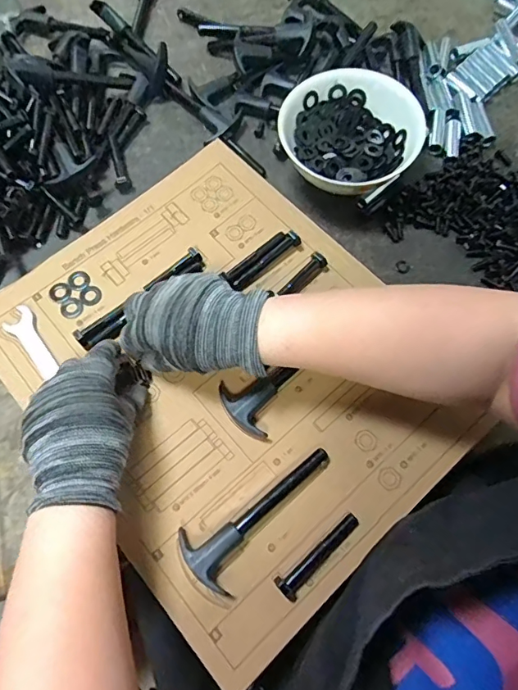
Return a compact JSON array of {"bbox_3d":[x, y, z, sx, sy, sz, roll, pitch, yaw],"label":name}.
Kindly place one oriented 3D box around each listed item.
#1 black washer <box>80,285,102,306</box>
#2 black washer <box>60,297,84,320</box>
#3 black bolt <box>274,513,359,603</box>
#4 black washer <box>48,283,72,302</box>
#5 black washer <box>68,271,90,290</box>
[{"bbox_3d":[-0.155,-0.046,0.430,0.019,0.004,0.020,0,70,0],"label":"black washer"},{"bbox_3d":[-0.171,-0.034,0.426,0.019,0.004,0.021,-21,71,-7],"label":"black washer"},{"bbox_3d":[0.045,0.152,0.339,0.074,0.016,0.018,-41,75,-13],"label":"black bolt"},{"bbox_3d":[-0.183,-0.049,0.429,0.020,0.004,0.019,0,70,0],"label":"black washer"},{"bbox_3d":[-0.167,-0.060,0.432,0.018,0.004,0.019,0,70,0],"label":"black washer"}]

